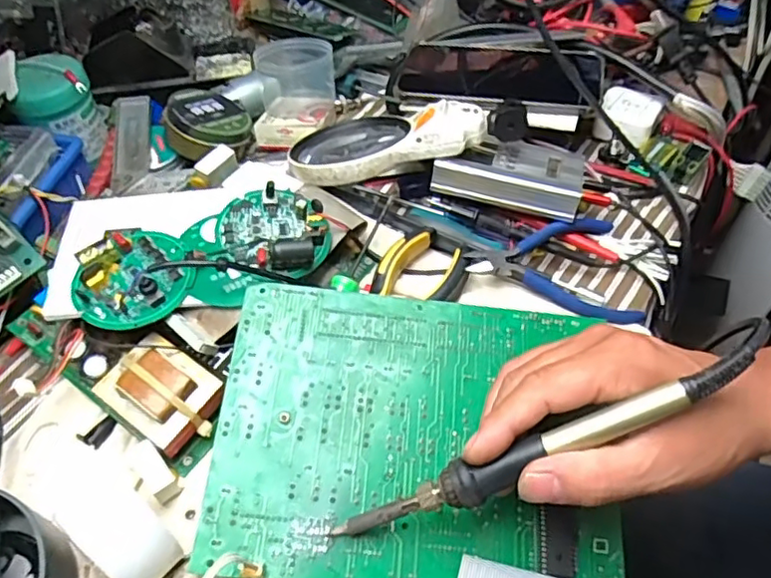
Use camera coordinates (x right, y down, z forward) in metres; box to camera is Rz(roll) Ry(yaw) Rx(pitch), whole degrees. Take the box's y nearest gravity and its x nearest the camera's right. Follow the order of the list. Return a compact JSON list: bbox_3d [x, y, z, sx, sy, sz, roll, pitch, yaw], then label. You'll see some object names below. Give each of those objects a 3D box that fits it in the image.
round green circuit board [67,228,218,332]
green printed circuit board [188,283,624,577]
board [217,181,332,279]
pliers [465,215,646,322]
[{"bbox_3d":[-0.154,-0.012,0.367,0.074,0.025,0.069,0,52,0],"label":"round green circuit board"},{"bbox_3d":[0.018,0.077,0.336,0.212,0.017,0.156,6,58,-1],"label":"green printed circuit board"},{"bbox_3d":[-0.070,-0.042,0.390,0.069,0.014,0.065,0,52,0],"label":"board"},{"bbox_3d":[0.121,-0.022,0.422,0.118,0.024,0.080,14,54,11],"label":"pliers"}]

